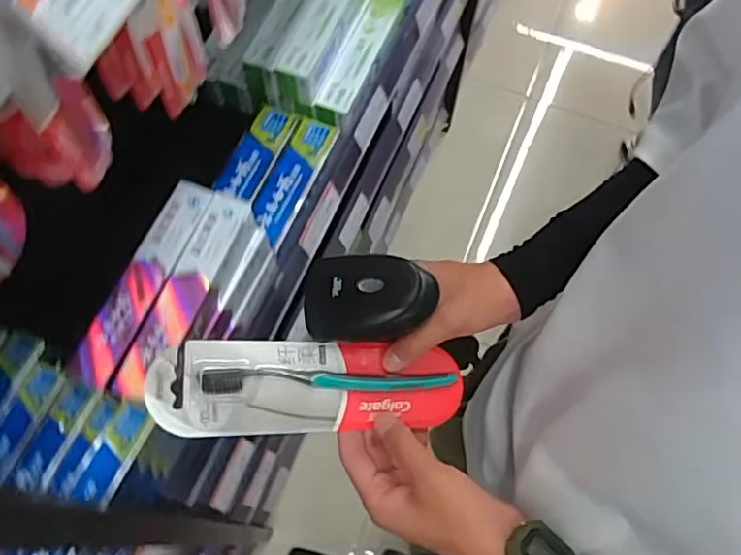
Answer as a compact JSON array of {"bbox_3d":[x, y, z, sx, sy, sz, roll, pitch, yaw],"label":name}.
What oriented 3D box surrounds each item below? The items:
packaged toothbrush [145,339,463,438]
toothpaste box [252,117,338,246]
[{"bbox_3d":[-0.038,0.075,0.425,0.216,0.019,0.062,3,65,-19],"label":"packaged toothbrush"},{"bbox_3d":[-0.097,-0.126,0.751,0.050,0.029,0.167,23,67,8],"label":"toothpaste box"}]

